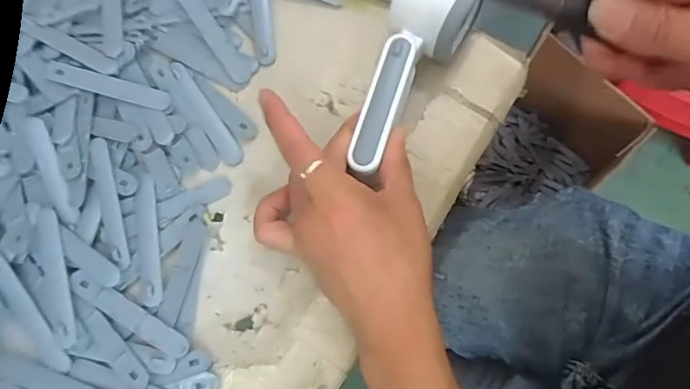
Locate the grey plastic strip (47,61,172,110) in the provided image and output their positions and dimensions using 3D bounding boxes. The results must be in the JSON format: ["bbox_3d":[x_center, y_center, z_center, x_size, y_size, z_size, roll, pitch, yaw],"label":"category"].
[{"bbox_3d":[-0.178,-0.082,0.377,0.094,0.004,0.016,15,80,-2],"label":"grey plastic strip"}]

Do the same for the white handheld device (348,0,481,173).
[{"bbox_3d":[0.042,-0.085,0.365,0.056,0.047,0.160,24,74,6],"label":"white handheld device"}]

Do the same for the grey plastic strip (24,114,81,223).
[{"bbox_3d":[-0.210,-0.017,0.357,0.013,0.005,0.083,-26,83,-2],"label":"grey plastic strip"}]

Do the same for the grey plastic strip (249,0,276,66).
[{"bbox_3d":[-0.069,-0.152,0.408,0.016,0.004,0.097,-7,82,-4],"label":"grey plastic strip"}]

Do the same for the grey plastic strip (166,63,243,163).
[{"bbox_3d":[-0.107,-0.062,0.378,0.018,0.005,0.094,-32,82,-19],"label":"grey plastic strip"}]

